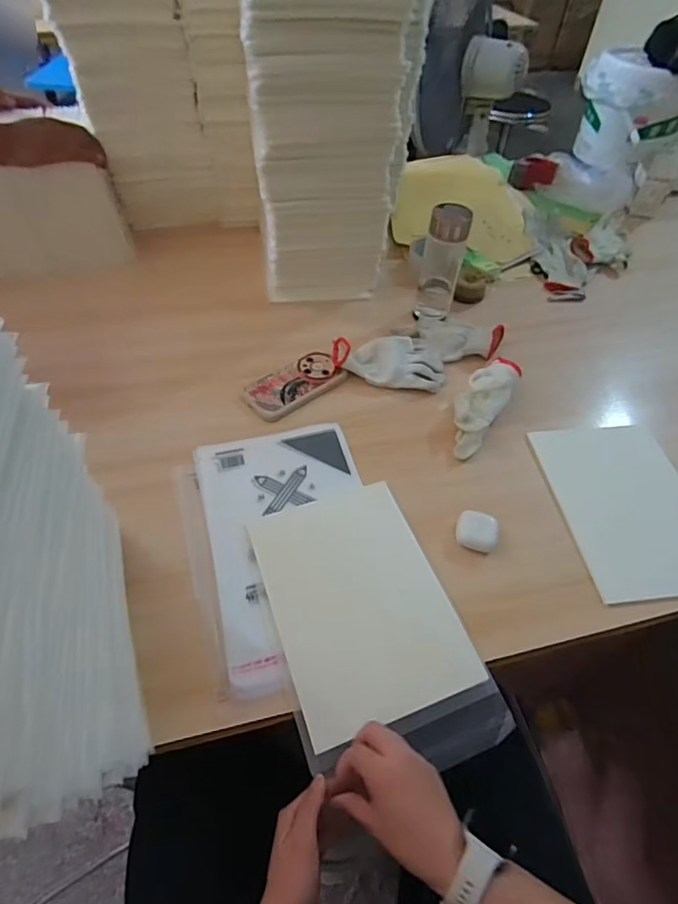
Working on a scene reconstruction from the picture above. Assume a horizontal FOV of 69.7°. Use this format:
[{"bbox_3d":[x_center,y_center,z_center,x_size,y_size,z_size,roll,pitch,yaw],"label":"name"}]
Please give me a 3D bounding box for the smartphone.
[{"bbox_3d":[-0.070,-0.107,0.777,0.163,0.021,0.085,-30,58,-25],"label":"smartphone"}]

